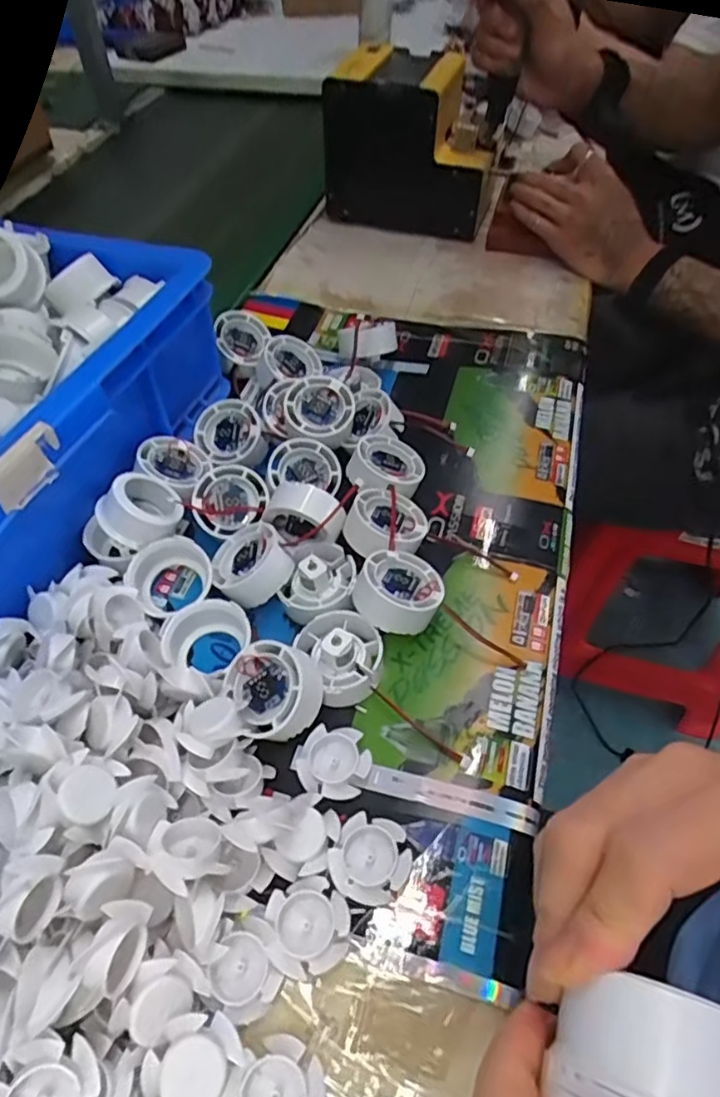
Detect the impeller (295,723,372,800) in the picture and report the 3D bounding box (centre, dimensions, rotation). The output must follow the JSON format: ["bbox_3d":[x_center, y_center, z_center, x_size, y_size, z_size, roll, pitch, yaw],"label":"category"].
[{"bbox_3d":[-0.014,0.119,0.344,0.038,0.009,0.038,-1,52,1],"label":"impeller"}]

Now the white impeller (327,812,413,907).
[{"bbox_3d":[0.005,0.157,0.311,0.038,0.009,0.039,-1,52,1],"label":"white impeller"}]

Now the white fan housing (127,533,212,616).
[{"bbox_3d":[-0.122,0.022,0.407,0.052,0.031,0.051,-1,52,1],"label":"white fan housing"}]

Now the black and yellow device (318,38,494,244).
[{"bbox_3d":[0.063,-0.488,0.736,0.192,0.143,0.141,14,55,10],"label":"black and yellow device"}]

